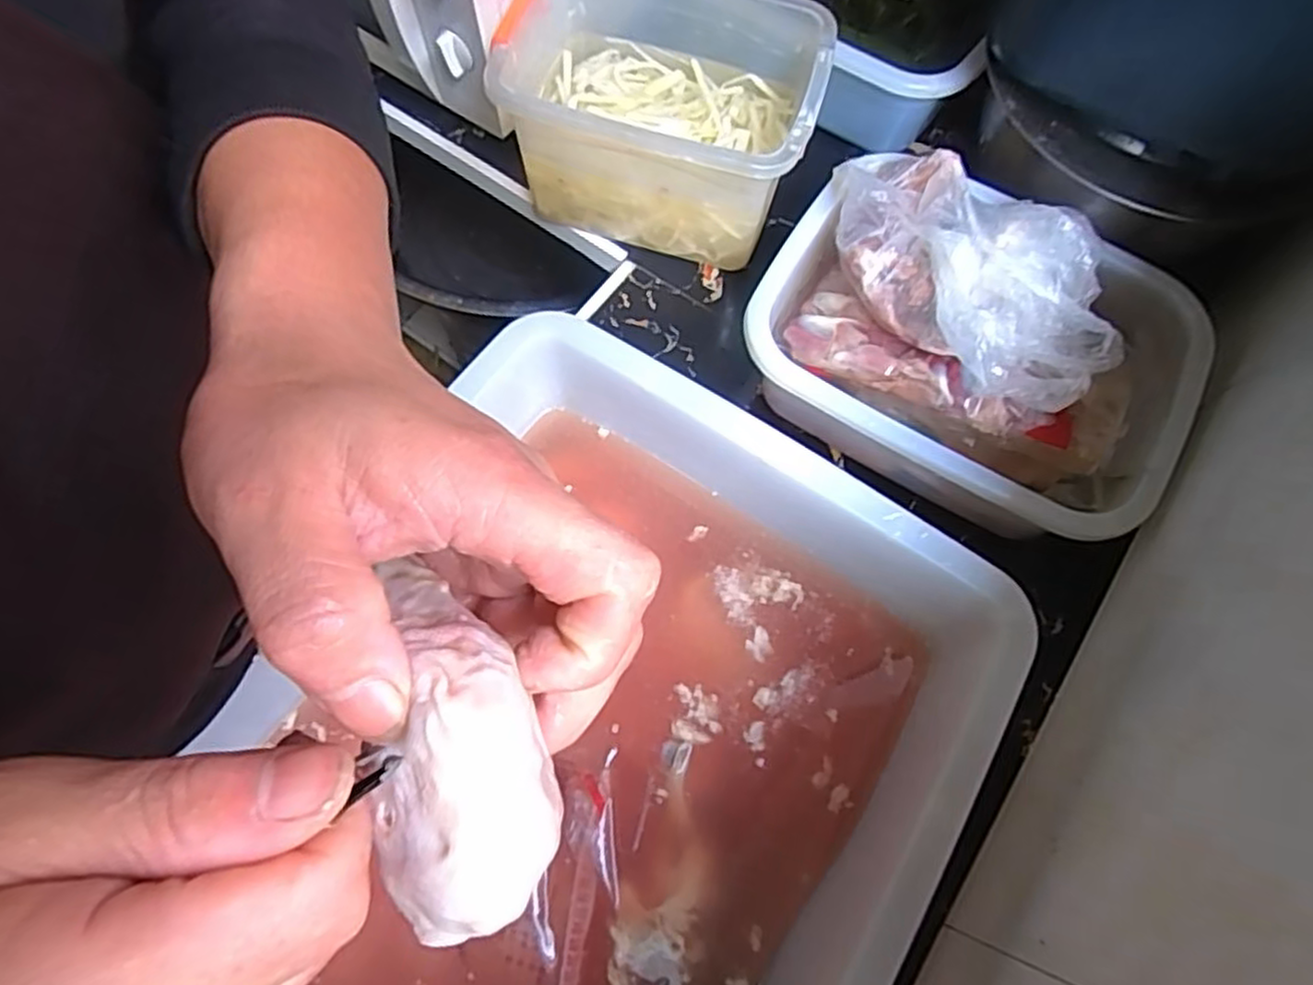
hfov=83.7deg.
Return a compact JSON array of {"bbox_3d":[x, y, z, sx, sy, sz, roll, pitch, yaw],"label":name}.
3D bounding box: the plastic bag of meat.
[{"bbox_3d":[0.216,-0.146,0.529,0.226,0.094,0.160,28,71,9],"label":"plastic bag of meat"}]

